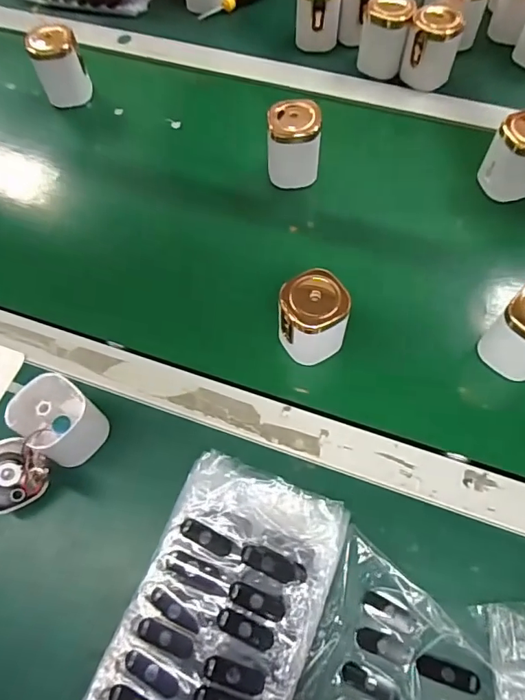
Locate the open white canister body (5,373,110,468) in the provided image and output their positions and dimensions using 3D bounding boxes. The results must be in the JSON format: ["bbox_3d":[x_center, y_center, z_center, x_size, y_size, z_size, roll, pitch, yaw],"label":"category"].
[{"bbox_3d":[-0.164,0.059,0.402,0.060,0.064,0.056,36,70,16],"label":"open white canister body"}]

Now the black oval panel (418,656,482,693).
[{"bbox_3d":[0.127,0.222,0.338,0.039,0.004,0.013,5,62,29],"label":"black oval panel"}]

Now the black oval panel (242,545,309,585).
[{"bbox_3d":[0.008,0.153,0.349,0.047,0.008,0.015,20,66,10],"label":"black oval panel"}]

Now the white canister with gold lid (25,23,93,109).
[{"bbox_3d":[-0.245,-0.342,0.598,0.058,0.075,0.046,-23,66,-10],"label":"white canister with gold lid"}]

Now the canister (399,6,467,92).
[{"bbox_3d":[0.207,-0.366,0.596,0.057,0.068,0.054,40,71,18],"label":"canister"}]

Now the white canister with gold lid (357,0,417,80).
[{"bbox_3d":[0.152,-0.389,0.605,0.057,0.069,0.055,20,66,10],"label":"white canister with gold lid"}]

